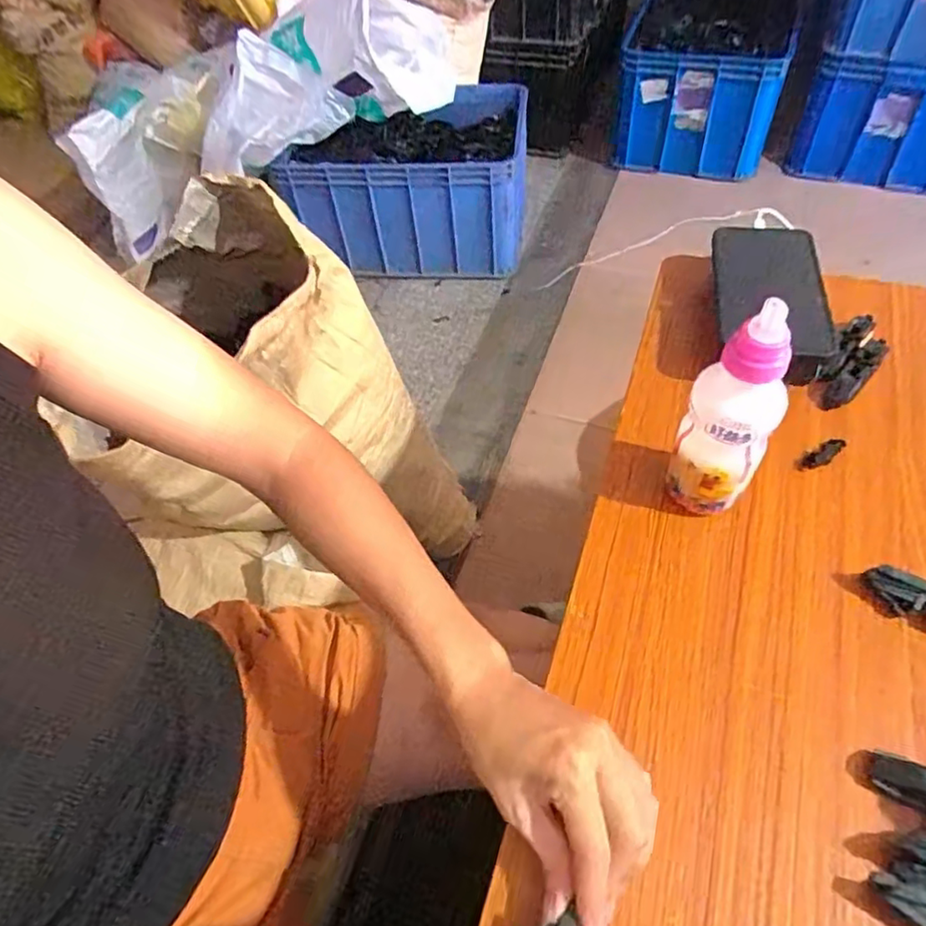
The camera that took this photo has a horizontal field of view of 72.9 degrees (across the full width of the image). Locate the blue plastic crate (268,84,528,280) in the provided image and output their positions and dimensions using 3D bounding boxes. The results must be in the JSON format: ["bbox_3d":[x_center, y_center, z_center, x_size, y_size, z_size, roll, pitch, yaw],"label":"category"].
[{"bbox_3d":[-0.132,-0.693,1.609,0.582,0.310,0.356,-2,53,5],"label":"blue plastic crate"}]

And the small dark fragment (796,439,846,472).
[{"bbox_3d":[0.254,-0.007,0.443,0.038,0.004,0.013,-27,55,-14],"label":"small dark fragment"}]

